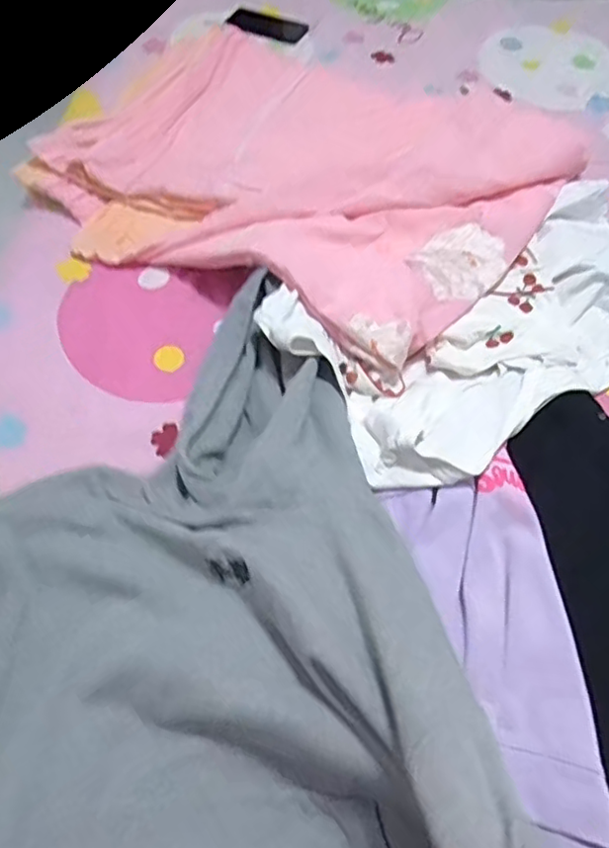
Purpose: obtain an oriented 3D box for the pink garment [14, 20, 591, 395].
[{"bbox_3d":[0.015,-0.416,1.003,0.708,0.096,0.655,29,64,17],"label":"pink garment"}]

